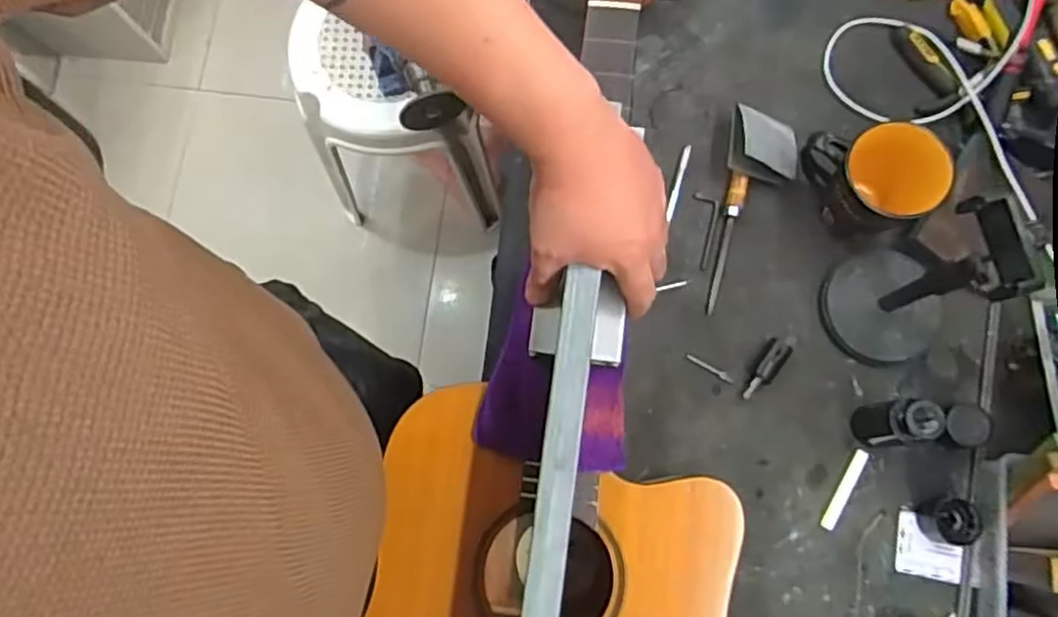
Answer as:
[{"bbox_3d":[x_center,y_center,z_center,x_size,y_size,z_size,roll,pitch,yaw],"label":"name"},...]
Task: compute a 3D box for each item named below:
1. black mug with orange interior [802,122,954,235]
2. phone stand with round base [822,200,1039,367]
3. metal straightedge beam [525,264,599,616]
[{"bbox_3d":[0.315,-0.119,0.636,0.077,0.107,0.108,-20,79,-3],"label":"black mug with orange interior"},{"bbox_3d":[0.334,-0.020,0.561,0.096,0.217,0.103,0,79,1],"label":"phone stand with round base"},{"bbox_3d":[-0.001,0.256,0.442,0.026,0.016,0.577,8,78,3],"label":"metal straightedge beam"}]

